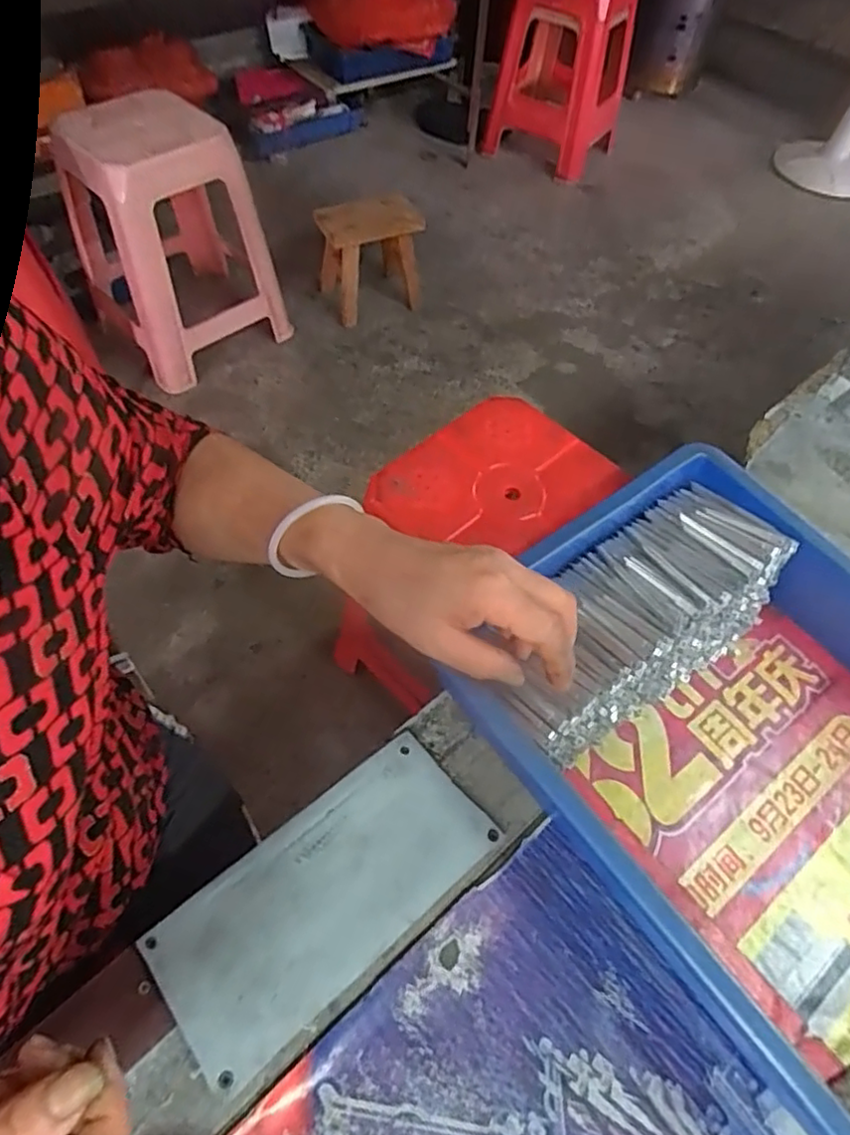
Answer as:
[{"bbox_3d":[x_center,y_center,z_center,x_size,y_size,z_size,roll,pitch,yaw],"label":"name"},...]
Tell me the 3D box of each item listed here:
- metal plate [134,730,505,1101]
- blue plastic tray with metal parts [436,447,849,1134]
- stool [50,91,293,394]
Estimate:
[{"bbox_3d":[-0.057,0.196,0.388,0.200,0.005,0.098,-34,66,-22],"label":"metal plate"},{"bbox_3d":[0.232,0.134,0.399,0.274,0.085,0.416,-33,64,-18],"label":"blue plastic tray with metal parts"},{"bbox_3d":[-0.546,-0.703,1.377,0.373,0.432,0.374,-23,61,-17],"label":"stool"}]

